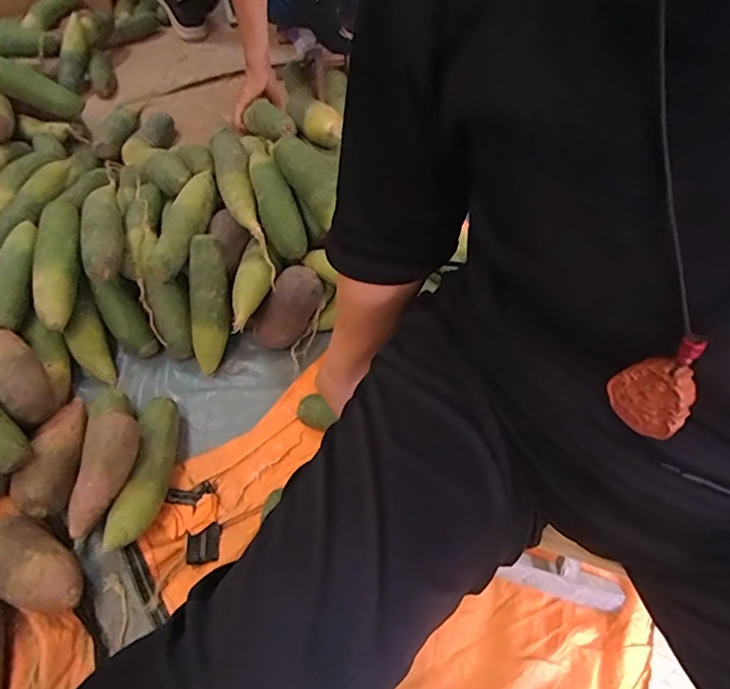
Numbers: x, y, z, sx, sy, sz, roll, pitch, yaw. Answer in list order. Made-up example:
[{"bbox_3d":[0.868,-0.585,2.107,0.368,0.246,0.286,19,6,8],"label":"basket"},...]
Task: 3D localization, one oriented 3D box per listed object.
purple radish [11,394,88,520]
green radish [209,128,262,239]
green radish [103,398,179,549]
[{"bbox_3d":[-0.382,0.128,0.648,0.061,0.049,0.156,2,53,-1],"label":"purple radish"},{"bbox_3d":[-0.197,-0.247,0.800,0.051,0.048,0.231,-13,55,-12],"label":"green radish"},{"bbox_3d":[-0.269,0.158,0.657,0.053,0.056,0.197,0,53,-3],"label":"green radish"}]

